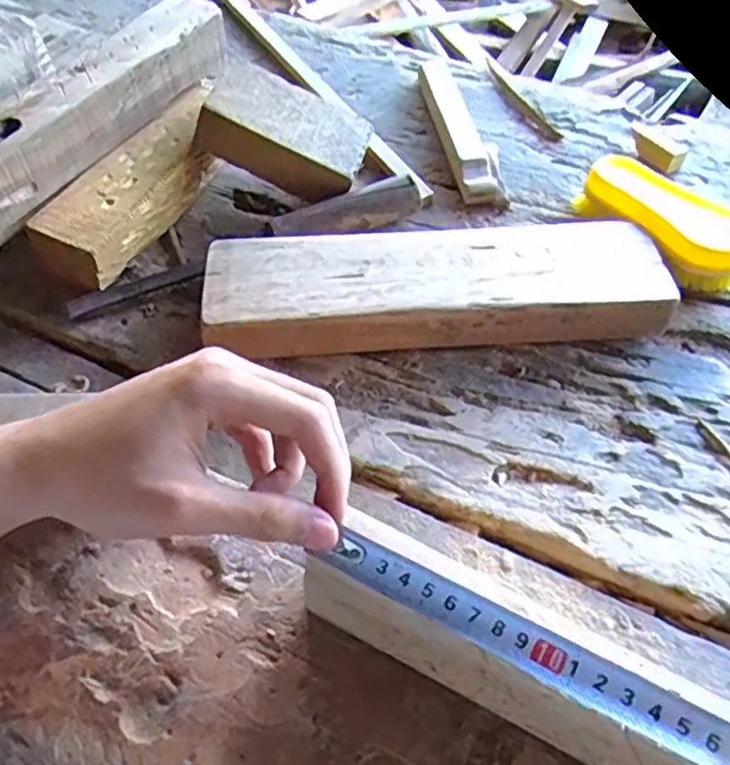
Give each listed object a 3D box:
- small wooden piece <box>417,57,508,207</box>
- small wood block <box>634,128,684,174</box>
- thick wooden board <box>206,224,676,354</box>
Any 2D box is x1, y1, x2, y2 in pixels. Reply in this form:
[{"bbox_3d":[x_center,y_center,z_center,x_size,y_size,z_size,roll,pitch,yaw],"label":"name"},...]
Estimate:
[{"bbox_3d":[0.079,-0.210,0.550,0.038,0.025,0.176,-7,54,-6],"label":"small wooden piece"},{"bbox_3d":[0.230,-0.186,0.527,0.016,0.019,0.049,-21,57,-16],"label":"small wood block"},{"bbox_3d":[0.044,-0.059,0.428,0.279,0.041,0.079,-4,54,-5],"label":"thick wooden board"}]

